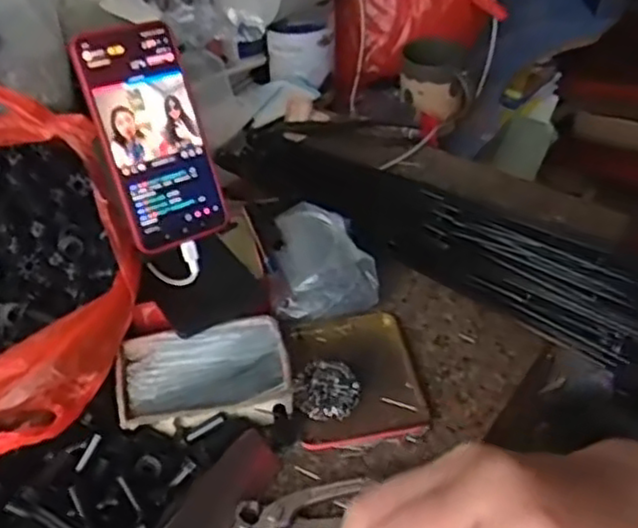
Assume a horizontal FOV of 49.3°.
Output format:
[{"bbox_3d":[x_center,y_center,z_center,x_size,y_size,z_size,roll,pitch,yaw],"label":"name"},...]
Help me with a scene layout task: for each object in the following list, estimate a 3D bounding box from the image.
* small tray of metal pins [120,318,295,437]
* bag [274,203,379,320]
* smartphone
[{"bbox_3d":[-0.088,0.089,0.537,0.125,0.029,0.087,-9,44,-8],"label":"small tray of metal pins"},{"bbox_3d":[-0.002,-0.003,0.629,0.091,0.043,0.112,-10,44,-9],"label":"bag"},{"bbox_3d":[-0.124,-0.095,0.522,0.081,0.161,0.009,-25,16,-27],"label":"smartphone"}]

